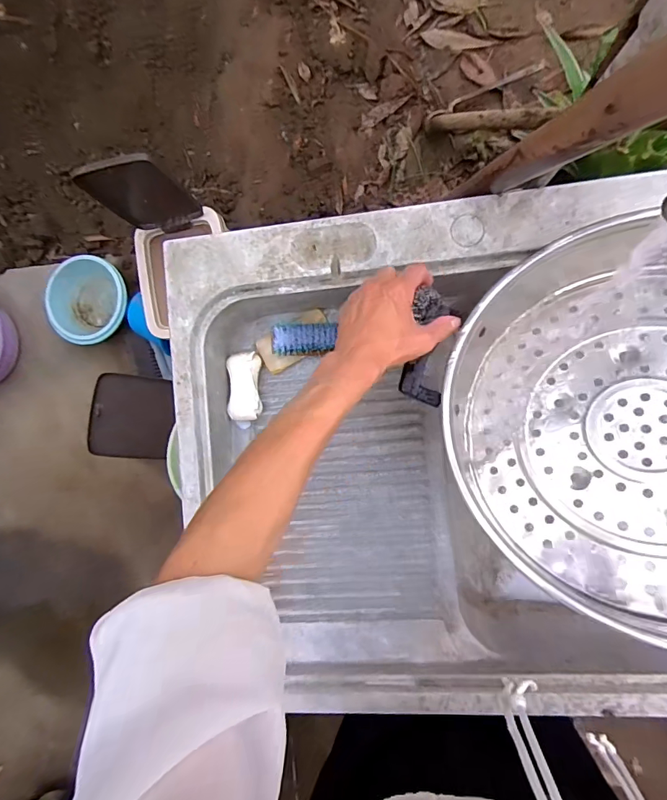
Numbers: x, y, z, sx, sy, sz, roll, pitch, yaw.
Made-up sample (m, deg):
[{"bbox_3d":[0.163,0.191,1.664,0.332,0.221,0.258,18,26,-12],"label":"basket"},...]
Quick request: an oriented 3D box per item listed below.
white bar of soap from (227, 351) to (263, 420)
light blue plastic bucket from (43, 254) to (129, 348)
[{"bbox_3d":[-0.119,-0.017,0.589,0.043,0.025,0.087,-5,86,9],"label":"white bar of soap"},{"bbox_3d":[-0.740,-0.298,1.341,0.227,0.141,0.261,18,90,8],"label":"light blue plastic bucket"}]

